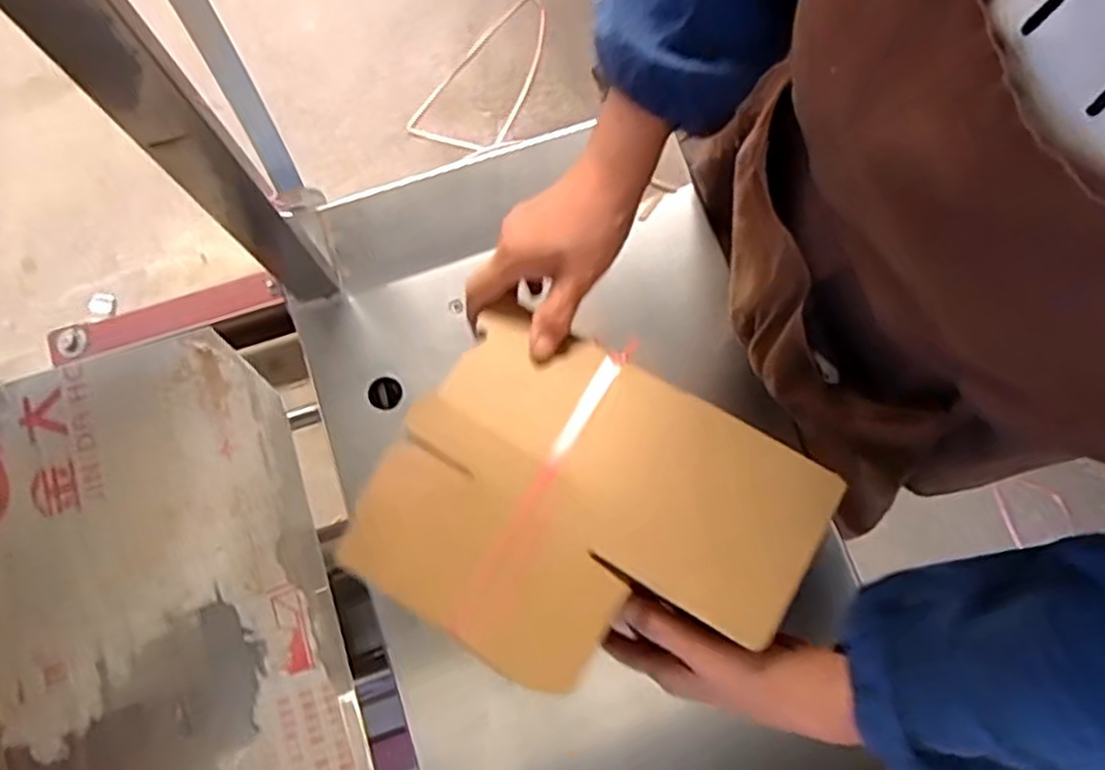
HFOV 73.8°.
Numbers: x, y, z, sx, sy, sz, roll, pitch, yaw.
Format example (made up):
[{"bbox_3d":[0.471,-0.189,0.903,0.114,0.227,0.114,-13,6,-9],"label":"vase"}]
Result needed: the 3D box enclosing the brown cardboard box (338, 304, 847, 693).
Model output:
[{"bbox_3d":[0.021,0.074,0.441,0.243,0.039,0.189,28,79,5],"label":"brown cardboard box"}]

